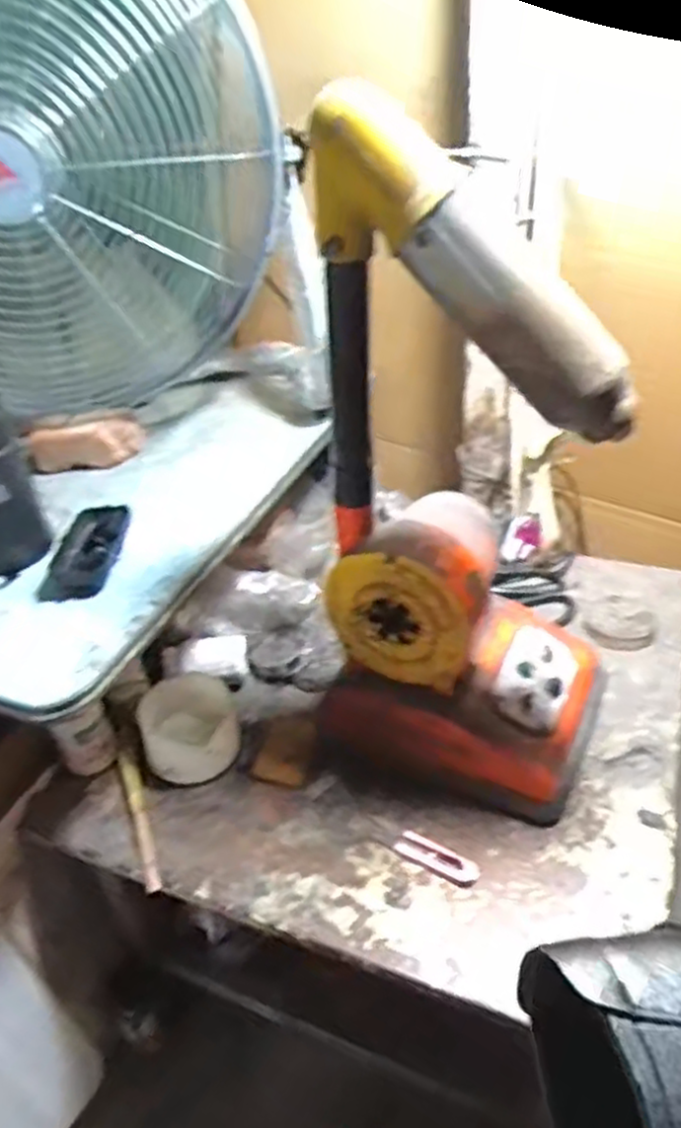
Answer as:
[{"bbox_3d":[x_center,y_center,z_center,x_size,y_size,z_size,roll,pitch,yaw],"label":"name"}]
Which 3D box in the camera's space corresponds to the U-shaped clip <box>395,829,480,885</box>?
[{"bbox_3d":[0.081,0.243,0.606,0.071,0.006,0.023,18,42,28],"label":"U-shaped clip"}]

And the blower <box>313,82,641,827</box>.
[{"bbox_3d":[0.104,-0.051,0.568,0.217,0.515,0.165,15,41,25],"label":"blower"}]

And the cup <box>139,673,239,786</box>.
[{"bbox_3d":[-0.148,0.157,0.710,0.089,0.056,0.093,-4,36,3],"label":"cup"}]

